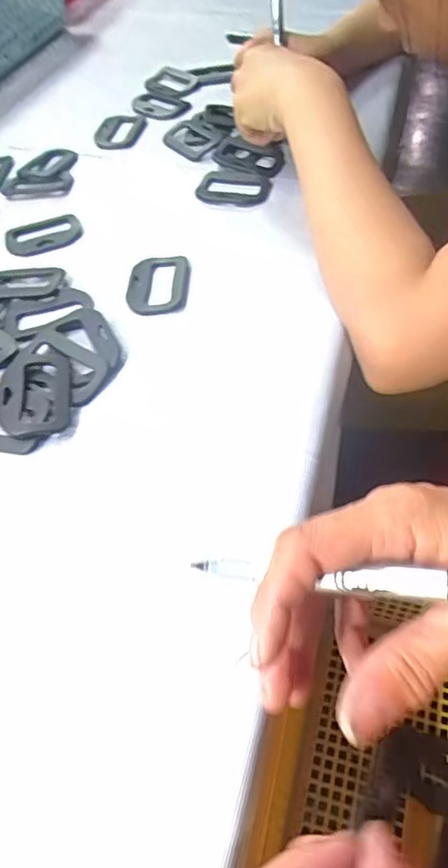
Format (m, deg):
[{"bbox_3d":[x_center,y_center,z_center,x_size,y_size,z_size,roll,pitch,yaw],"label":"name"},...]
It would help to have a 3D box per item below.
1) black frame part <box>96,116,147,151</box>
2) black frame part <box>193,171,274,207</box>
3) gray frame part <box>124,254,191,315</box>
[{"bbox_3d":[-0.101,-0.297,0.542,0.044,0.009,0.069,3,53,6],"label":"black frame part"},{"bbox_3d":[0.008,-0.209,0.470,0.060,0.006,0.044,12,55,13],"label":"black frame part"},{"bbox_3d":[-0.048,-0.108,0.399,0.044,0.012,0.063,4,54,6],"label":"gray frame part"}]

